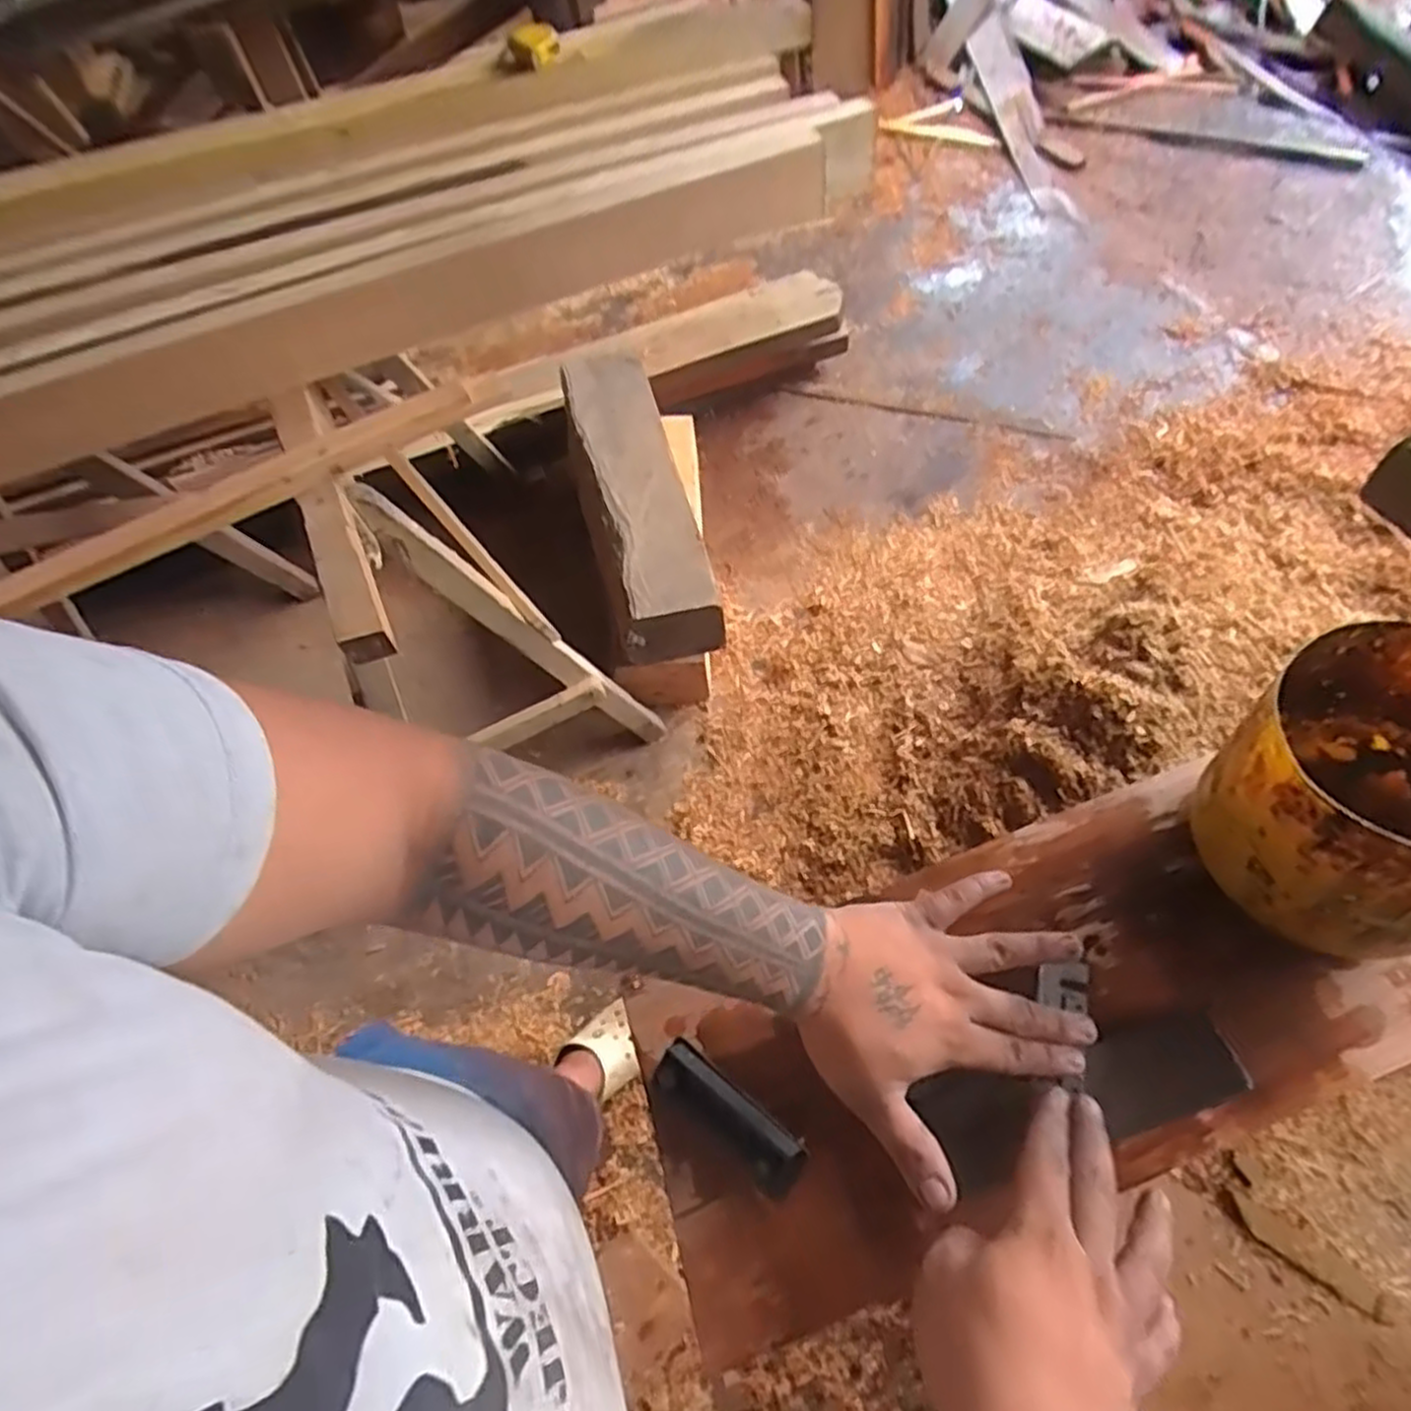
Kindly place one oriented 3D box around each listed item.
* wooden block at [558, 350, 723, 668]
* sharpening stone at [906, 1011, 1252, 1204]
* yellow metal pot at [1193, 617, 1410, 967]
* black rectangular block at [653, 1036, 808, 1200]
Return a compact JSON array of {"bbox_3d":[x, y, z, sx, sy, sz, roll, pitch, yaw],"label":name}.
[{"bbox_3d":[-0.163,-0.460,1.685,0.213,0.172,0.798,-14,59,-4],"label":"wooden block"},{"bbox_3d":[0.234,0.243,0.482,0.191,0.022,0.059,-16,60,-2],"label":"sharpening stone"},{"bbox_3d":[0.416,0.054,0.484,0.177,0.147,0.164,-2,59,3],"label":"yellow metal pot"},{"bbox_3d":[0.014,0.259,0.489,0.107,0.028,0.034,33,67,21],"label":"black rectangular block"}]

